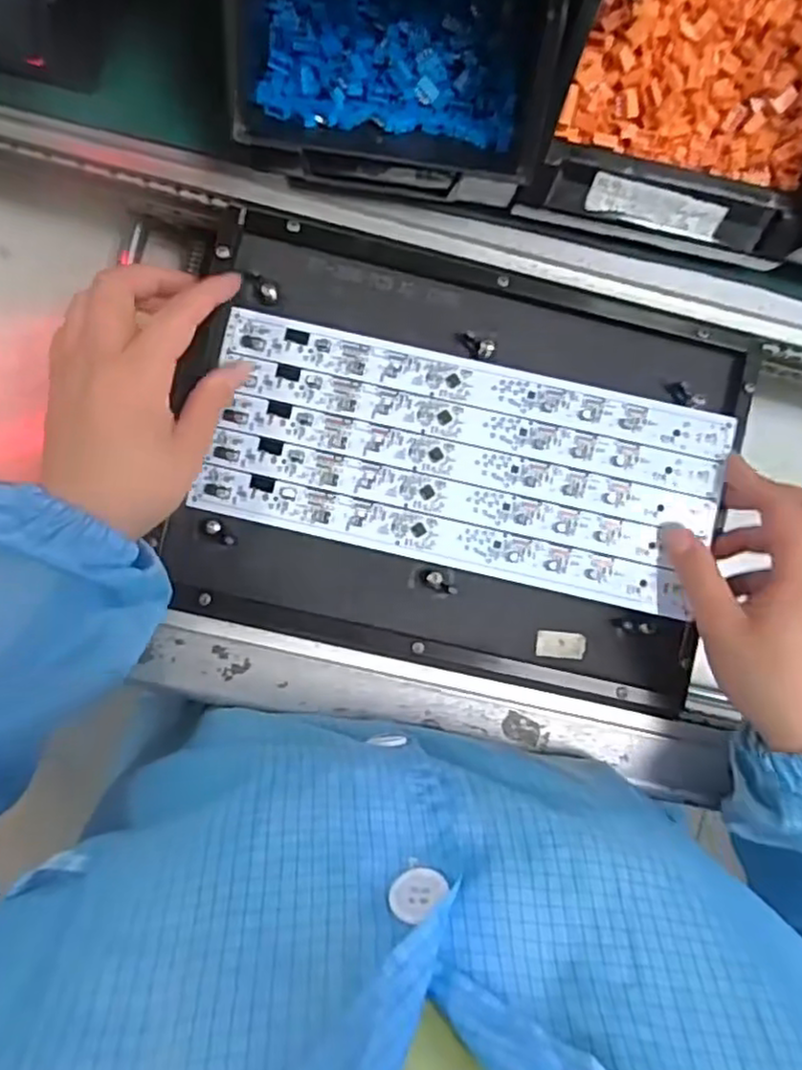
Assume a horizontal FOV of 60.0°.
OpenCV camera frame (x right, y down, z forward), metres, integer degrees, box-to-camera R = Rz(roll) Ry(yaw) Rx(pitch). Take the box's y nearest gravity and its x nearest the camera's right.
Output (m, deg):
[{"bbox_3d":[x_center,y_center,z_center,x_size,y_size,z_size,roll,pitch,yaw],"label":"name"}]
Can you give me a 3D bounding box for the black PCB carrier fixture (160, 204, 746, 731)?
[{"bbox_3d":[0.033,-0.041,0.407,0.312,0.032,0.231,13,86,-2],"label":"black PCB carrier fixture"}]

